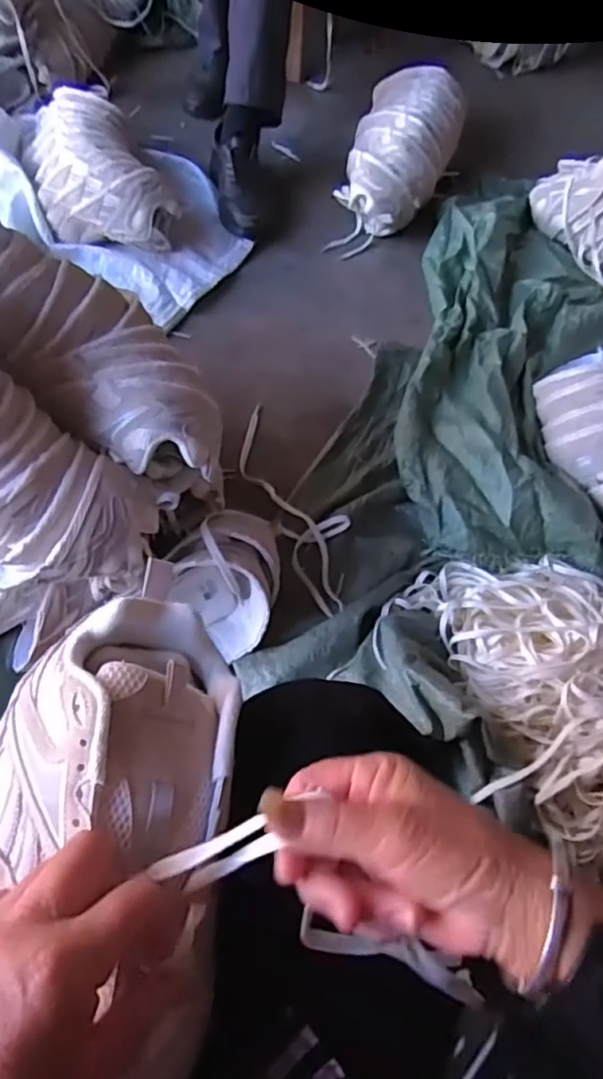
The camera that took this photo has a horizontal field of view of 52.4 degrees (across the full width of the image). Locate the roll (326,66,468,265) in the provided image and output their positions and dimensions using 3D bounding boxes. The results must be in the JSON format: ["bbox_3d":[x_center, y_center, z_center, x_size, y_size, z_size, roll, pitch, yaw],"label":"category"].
[{"bbox_3d":[0.208,-0.801,1.261,0.209,0.135,0.530,15,61,5],"label":"roll"}]

